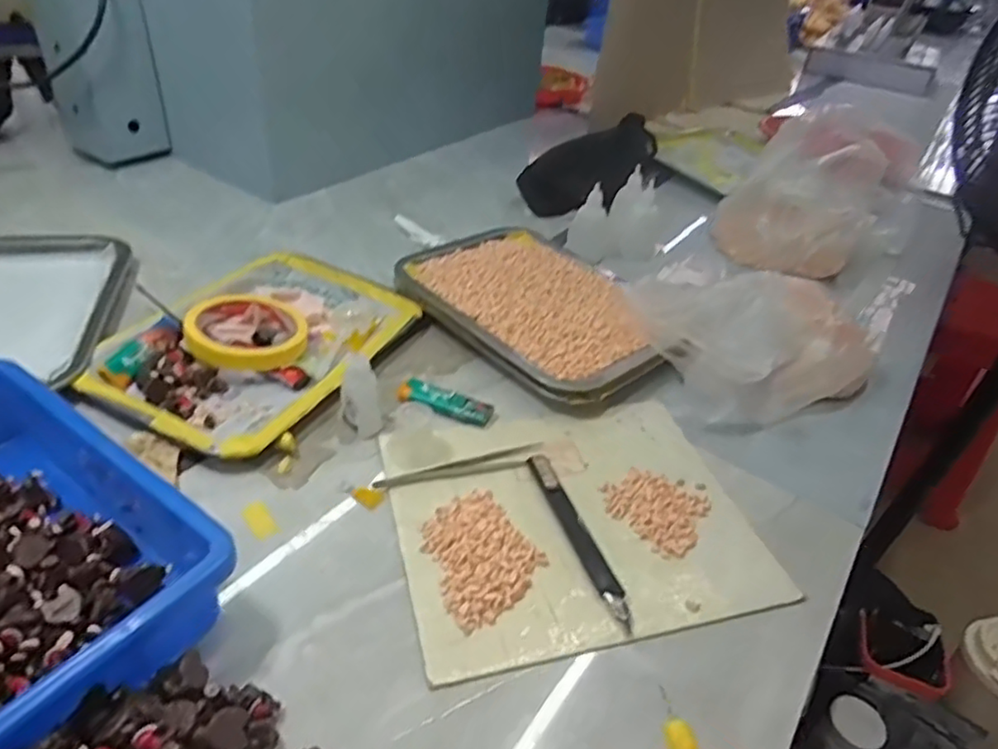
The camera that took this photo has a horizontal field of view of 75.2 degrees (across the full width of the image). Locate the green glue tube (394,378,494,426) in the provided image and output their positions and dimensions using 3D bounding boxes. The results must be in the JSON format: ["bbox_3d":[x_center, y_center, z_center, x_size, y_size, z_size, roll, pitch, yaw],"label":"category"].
[{"bbox_3d":[-0.045,0.022,0.527,0.080,0.009,0.025,16,38,11],"label":"green glue tube"}]

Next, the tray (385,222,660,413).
[{"bbox_3d":[0.035,-0.062,0.624,0.173,0.034,0.245,-26,48,-36],"label":"tray"}]

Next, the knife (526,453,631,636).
[{"bbox_3d":[0.052,0.105,0.433,0.017,0.009,0.137,-10,40,-21],"label":"knife"}]

